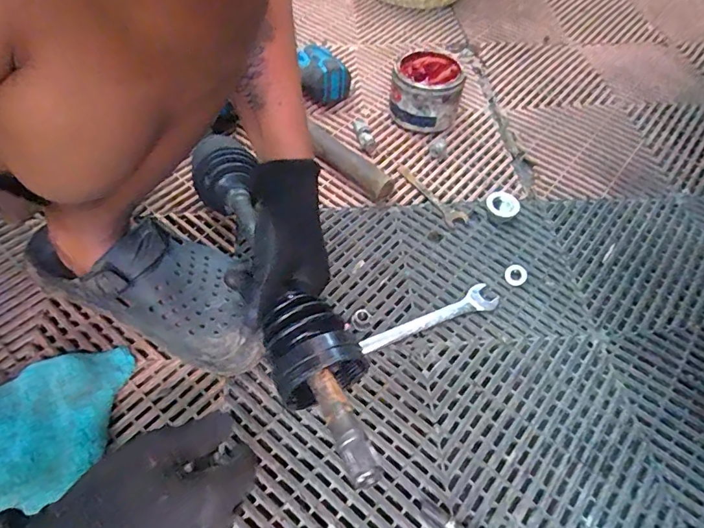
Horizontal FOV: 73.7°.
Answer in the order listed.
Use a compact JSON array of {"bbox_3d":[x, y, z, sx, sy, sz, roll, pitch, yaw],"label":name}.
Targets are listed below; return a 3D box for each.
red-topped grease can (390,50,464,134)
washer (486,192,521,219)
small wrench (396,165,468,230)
[{"bbox_3d":[0.112,-0.254,0.704,0.100,0.084,0.109,1,53,-2],"label":"red-topped grease can"},{"bbox_3d":[0.193,-0.075,0.593,0.036,0.011,0.037,-18,70,-4],"label":"washer"},{"bbox_3d":[0.106,-0.095,0.632,0.028,0.011,0.131,-23,57,-19],"label":"small wrench"}]

